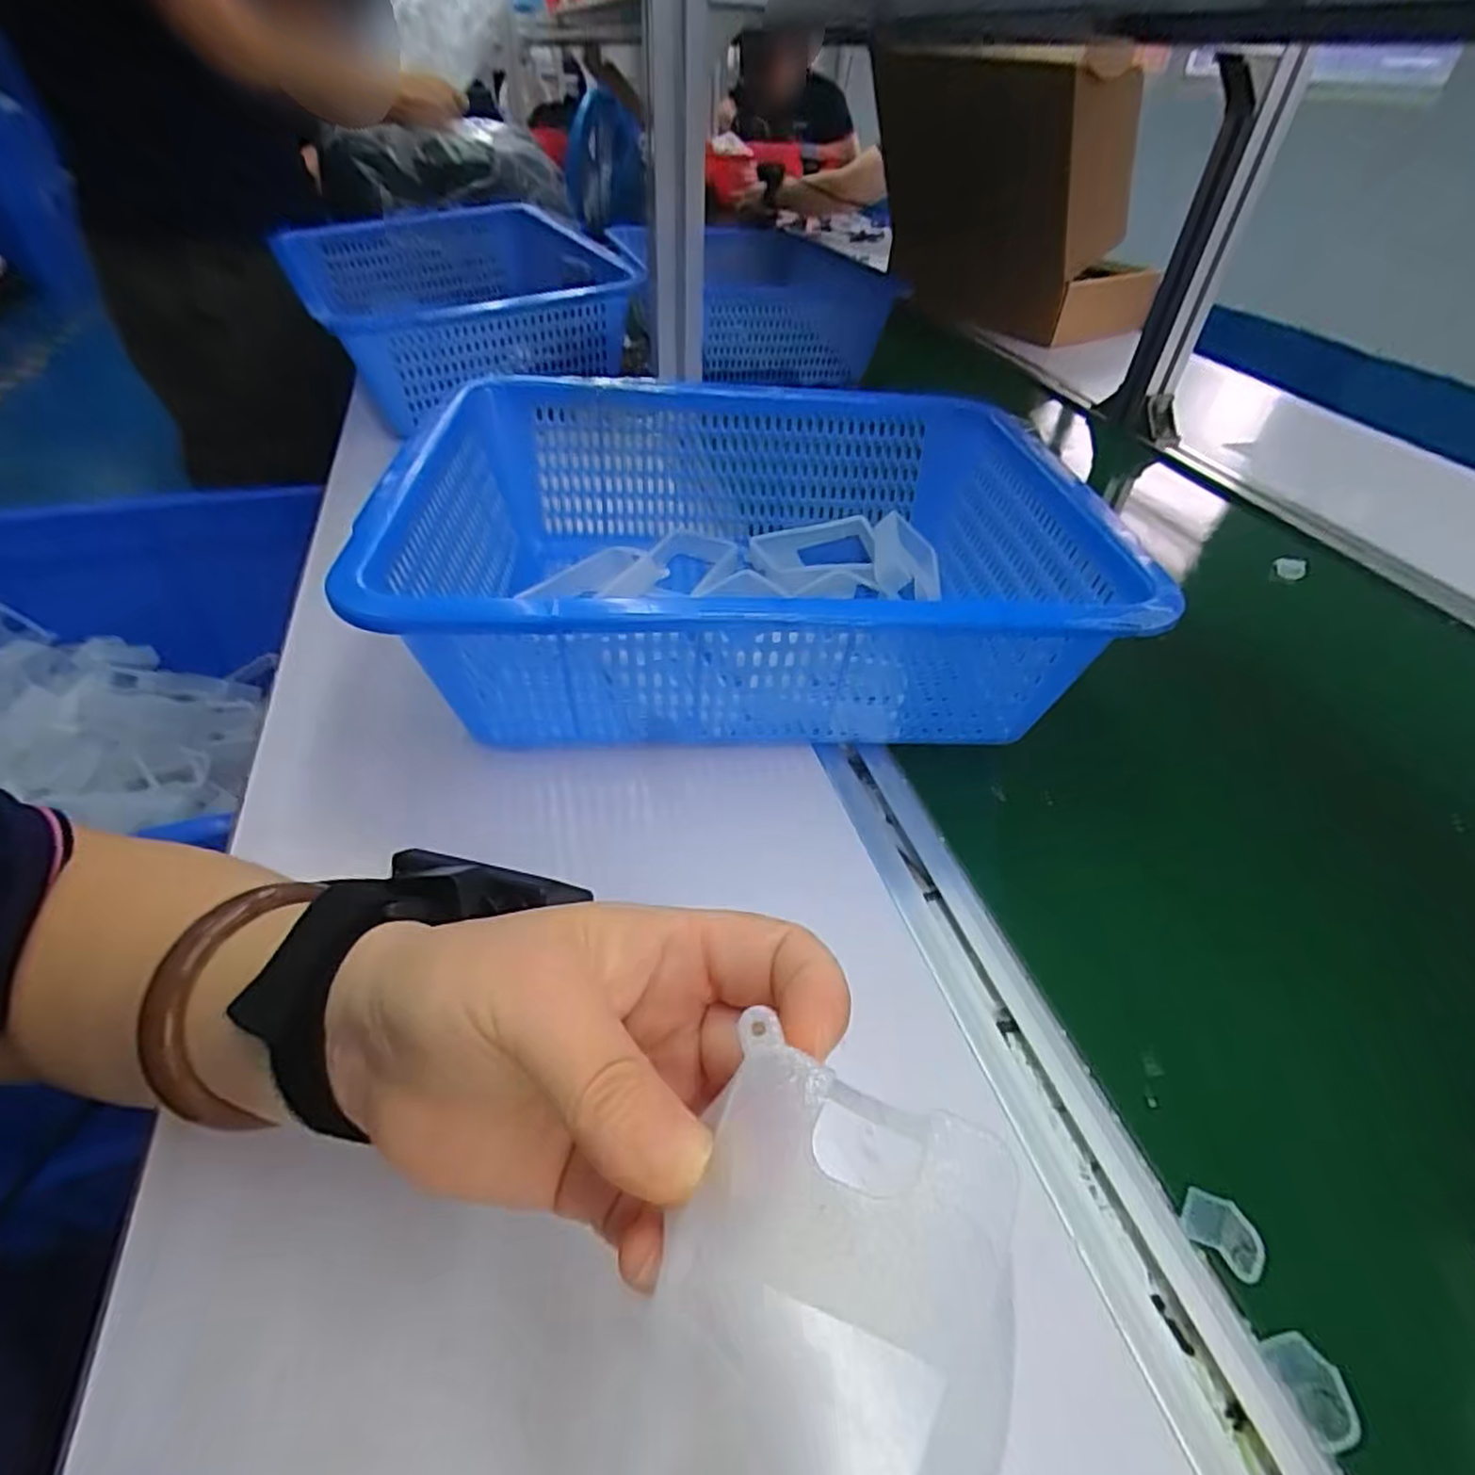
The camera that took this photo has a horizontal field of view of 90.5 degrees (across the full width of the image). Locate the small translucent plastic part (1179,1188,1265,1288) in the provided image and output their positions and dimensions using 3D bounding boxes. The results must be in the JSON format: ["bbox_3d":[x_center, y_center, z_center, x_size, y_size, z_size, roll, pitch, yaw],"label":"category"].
[{"bbox_3d":[0.171,0.173,0.256,0.026,0.005,0.019,32,65,33],"label":"small translucent plastic part"}]

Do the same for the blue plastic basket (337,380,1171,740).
[{"bbox_3d":[-0.001,-0.110,0.447,0.355,0.110,0.297,0,43,-4],"label":"blue plastic basket"}]

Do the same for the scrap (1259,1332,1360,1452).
[{"bbox_3d":[0.179,0.202,0.226,0.018,0.004,0.026,-9,44,-13],"label":"scrap"}]

